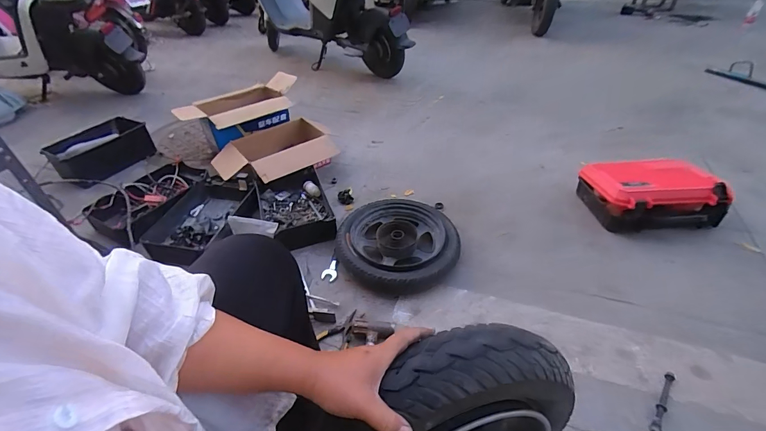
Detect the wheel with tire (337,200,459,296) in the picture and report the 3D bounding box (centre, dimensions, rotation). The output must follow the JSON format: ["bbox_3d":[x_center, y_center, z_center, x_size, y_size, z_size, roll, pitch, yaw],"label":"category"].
[{"bbox_3d":[0.040,0.084,1.062,0.330,0.077,0.313,-1,37,1],"label":"wheel with tire"}]

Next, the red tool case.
[{"bbox_3d":[0.838,-0.073,1.164,0.357,0.129,0.265,-1,37,0],"label":"red tool case"}]

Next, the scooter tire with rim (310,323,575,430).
[{"bbox_3d":[0.071,0.289,0.480,0.348,0.308,0.100,-14,39,-16],"label":"scooter tire with rim"}]

